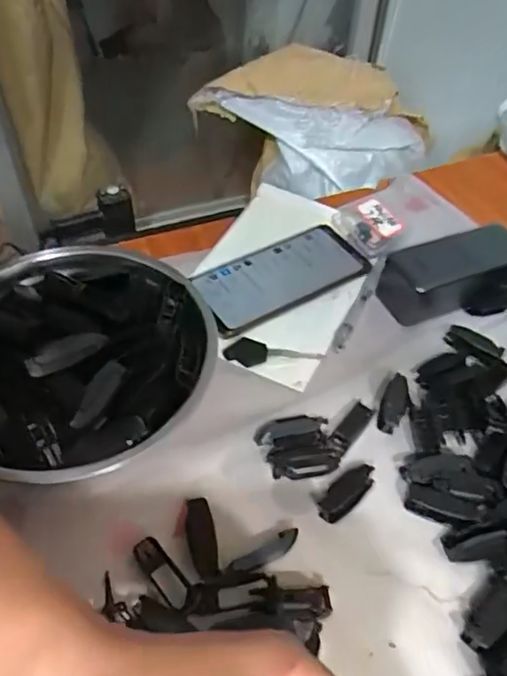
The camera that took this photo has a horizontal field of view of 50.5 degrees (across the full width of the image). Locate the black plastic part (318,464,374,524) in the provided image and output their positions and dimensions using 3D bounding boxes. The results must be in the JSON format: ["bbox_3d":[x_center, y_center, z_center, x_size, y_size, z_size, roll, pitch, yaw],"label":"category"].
[{"bbox_3d":[0.064,0.107,0.375,0.048,0.012,0.019,-35,59,-27],"label":"black plastic part"}]

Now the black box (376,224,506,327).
[{"bbox_3d":[0.181,-0.057,0.488,0.129,0.054,0.058,-16,52,-15],"label":"black box"}]

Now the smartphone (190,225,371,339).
[{"bbox_3d":[0.028,-0.059,0.503,0.162,0.005,0.073,-25,61,-19],"label":"smartphone"}]

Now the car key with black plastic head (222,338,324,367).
[{"bbox_3d":[0.017,0.017,0.453,0.082,0.004,0.025,12,59,0],"label":"car key with black plastic head"}]

